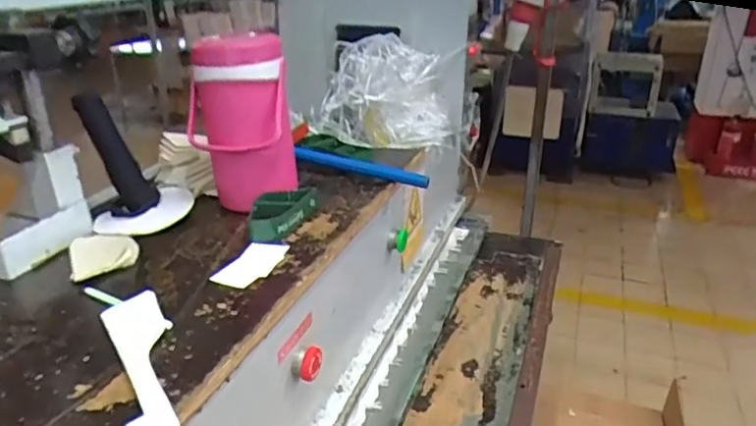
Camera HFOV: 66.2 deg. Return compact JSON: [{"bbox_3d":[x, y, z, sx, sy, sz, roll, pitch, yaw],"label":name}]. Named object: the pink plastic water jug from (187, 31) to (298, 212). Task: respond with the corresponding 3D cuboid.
[{"bbox_3d":[-0.188,-0.128,0.817,0.126,0.209,0.145,-11,24,-11],"label":"pink plastic water jug"}]

